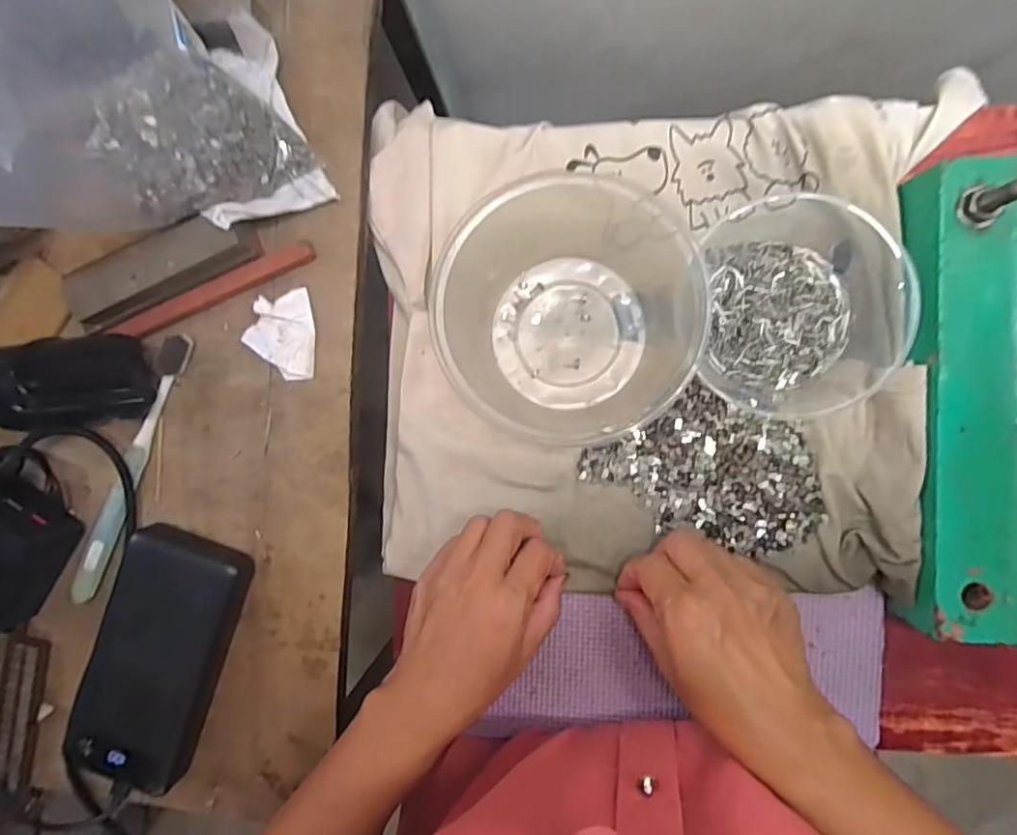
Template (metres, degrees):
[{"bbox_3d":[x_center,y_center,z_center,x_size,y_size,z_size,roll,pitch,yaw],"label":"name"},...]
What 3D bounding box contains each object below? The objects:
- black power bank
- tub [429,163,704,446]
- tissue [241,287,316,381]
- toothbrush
[{"bbox_3d":[-0.220,0.153,0.367,0.073,0.022,0.157,20,92,1],"label":"black power bank"},{"bbox_3d":[0.045,-0.065,0.348,0.169,0.078,0.152,-42,90,2],"label":"tub"},{"bbox_3d":[-0.140,-0.051,0.363,0.041,0.009,0.054,2,91,2],"label":"tissue"},{"bbox_3d":[-0.239,0.033,0.372,0.017,0.015,0.180,23,92,1],"label":"toothbrush"}]

